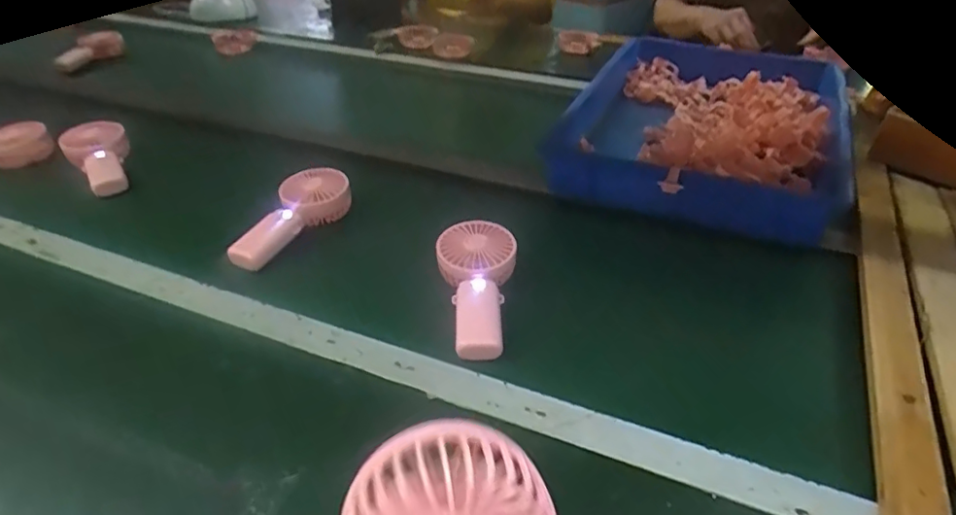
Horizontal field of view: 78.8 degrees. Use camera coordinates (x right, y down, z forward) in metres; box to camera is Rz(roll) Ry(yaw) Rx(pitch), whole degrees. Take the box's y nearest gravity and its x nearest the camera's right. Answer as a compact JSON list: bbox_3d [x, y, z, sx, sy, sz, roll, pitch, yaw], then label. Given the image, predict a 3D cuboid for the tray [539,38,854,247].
[{"bbox_3d":[0.339,-0.196,0.861,0.362,0.093,0.553,15,35,21],"label":"tray"}]

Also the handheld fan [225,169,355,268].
[{"bbox_3d":[-0.239,-0.050,0.739,0.076,0.062,0.168,29,64,36],"label":"handheld fan"}]

